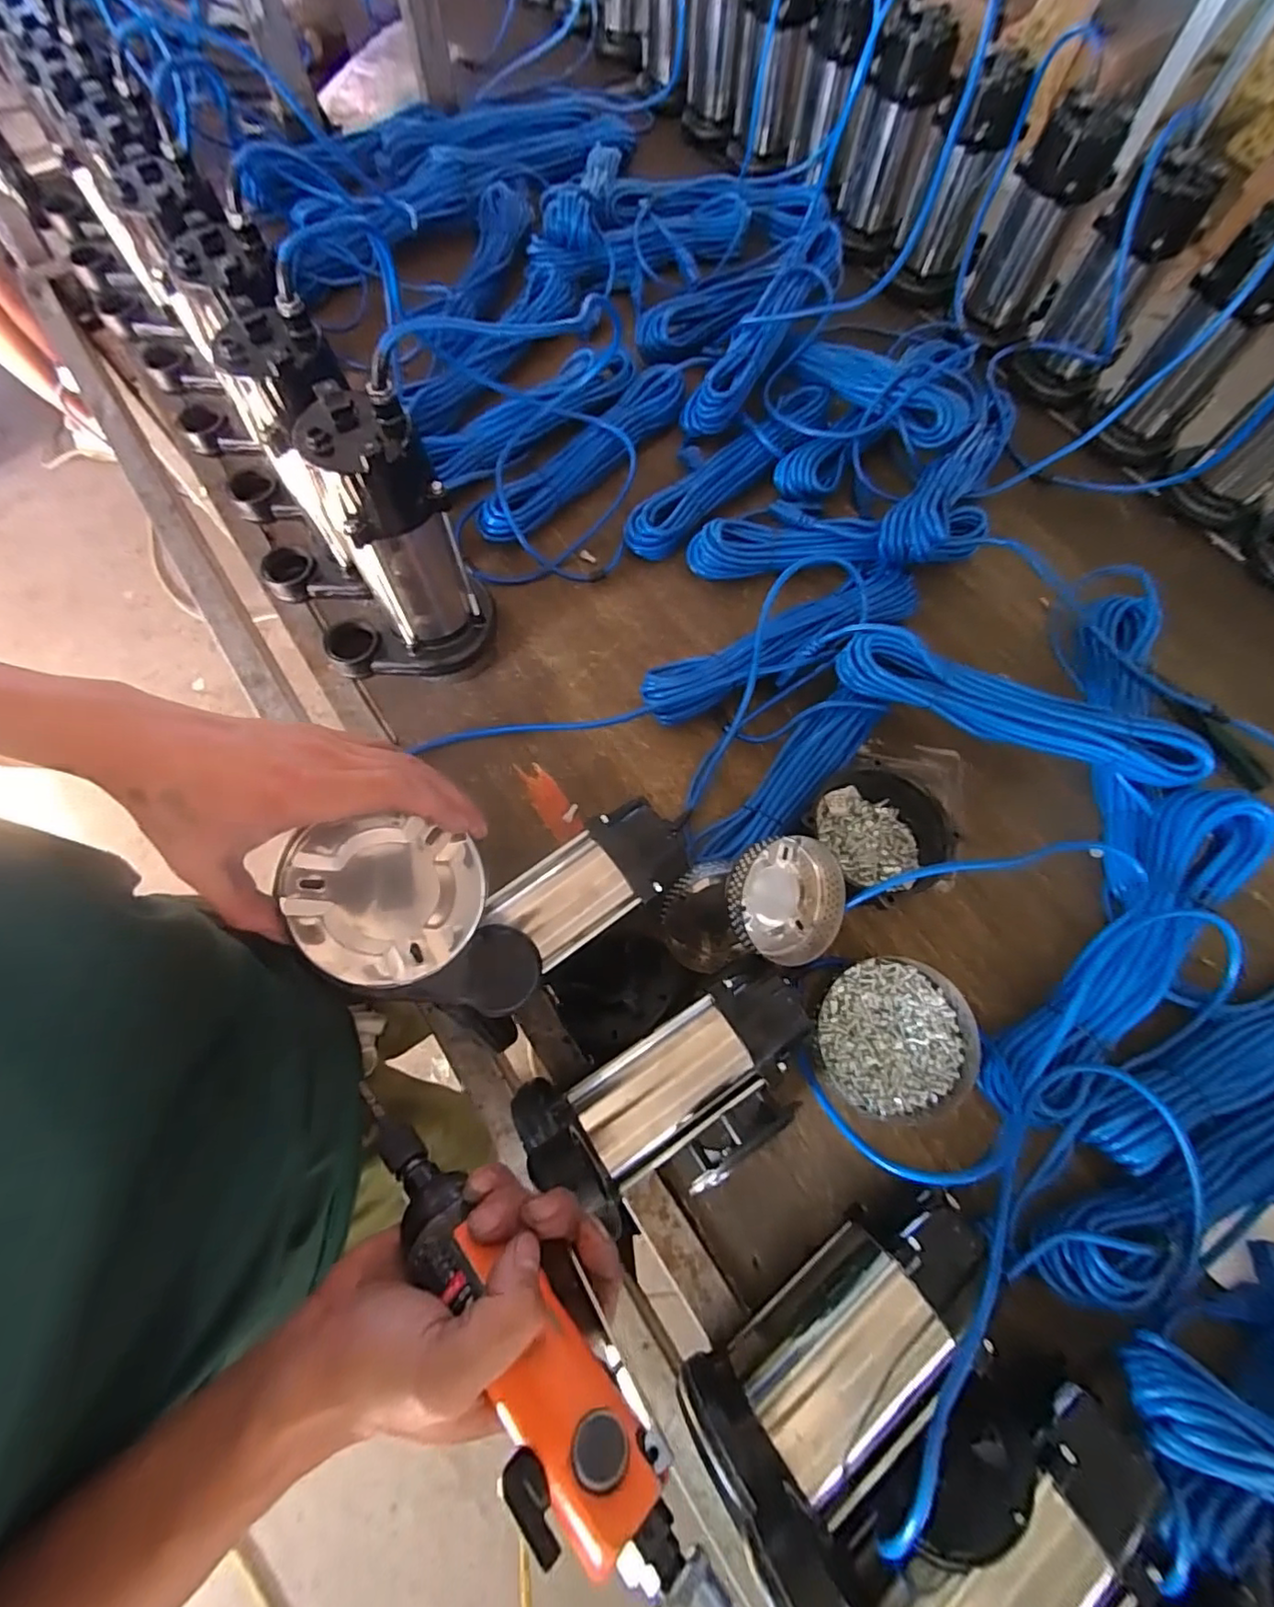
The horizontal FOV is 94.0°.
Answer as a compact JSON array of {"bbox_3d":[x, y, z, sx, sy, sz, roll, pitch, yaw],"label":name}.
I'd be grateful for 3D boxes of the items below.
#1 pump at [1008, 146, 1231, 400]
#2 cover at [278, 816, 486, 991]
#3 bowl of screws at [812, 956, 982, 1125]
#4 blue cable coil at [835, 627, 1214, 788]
[{"bbox_3d":[0.609,-0.658,0.745,0.134,0.237,0.103,-39,75,-15],"label":"pump"},{"bbox_3d":[-0.141,0.054,0.333,0.098,0.020,0.088,2,82,-26],"label":"cover"},{"bbox_3d":[0.225,0.207,0.528,0.134,0.032,0.131,1,69,-2],"label":"bowl of screws"},{"bbox_3d":[0.362,-0.093,0.563,0.345,0.037,0.062,18,70,5],"label":"blue cable coil"}]

